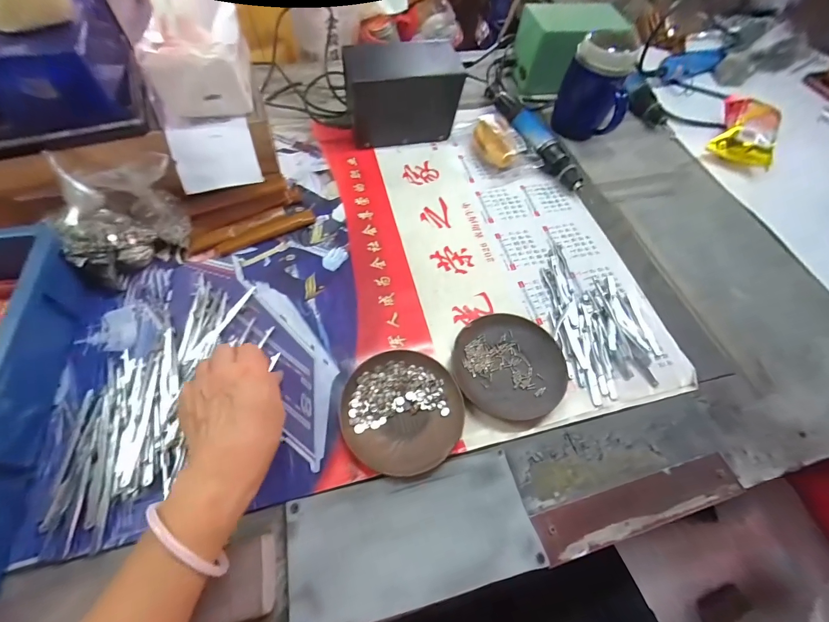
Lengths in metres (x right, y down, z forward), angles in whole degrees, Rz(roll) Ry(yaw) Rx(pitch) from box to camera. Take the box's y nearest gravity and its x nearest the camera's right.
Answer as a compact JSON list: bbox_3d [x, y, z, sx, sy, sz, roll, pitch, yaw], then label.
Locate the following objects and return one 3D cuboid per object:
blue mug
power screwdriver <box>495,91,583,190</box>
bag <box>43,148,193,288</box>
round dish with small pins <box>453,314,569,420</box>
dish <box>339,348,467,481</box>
[{"bbox_3d":[0.278,-0.340,0.546,0.096,0.126,0.090,21,60,8],"label":"blue mug"},{"bbox_3d":[0.188,-0.262,0.546,0.045,0.042,0.204,-18,62,-14],"label":"power screwdriver"},{"bbox_3d":[-0.316,-0.101,0.385,0.129,0.100,0.084,-34,67,-22],"label":"bag"},{"bbox_3d":[0.101,0.056,0.374,0.117,0.013,0.112,2,59,-3],"label":"round dish with small pins"},{"bbox_3d":[-0.012,0.094,0.343,0.113,0.015,0.117,2,59,-3],"label":"dish"}]

